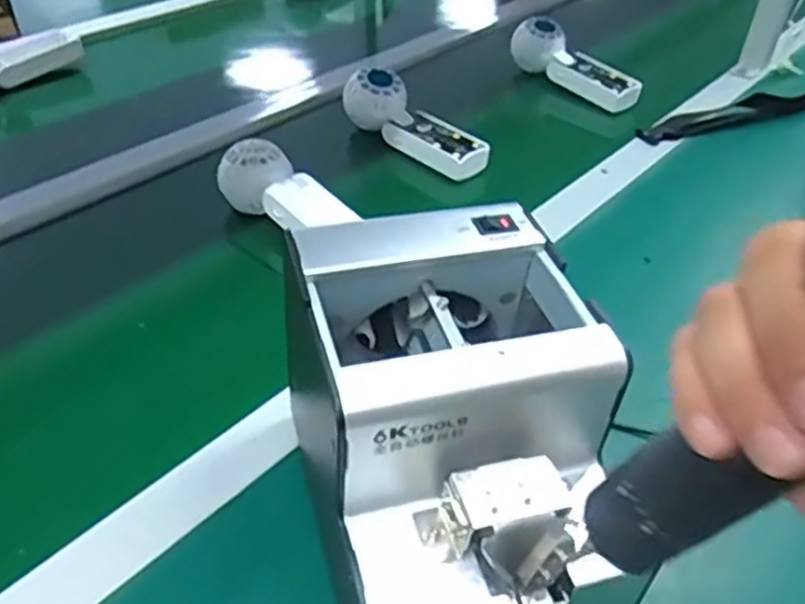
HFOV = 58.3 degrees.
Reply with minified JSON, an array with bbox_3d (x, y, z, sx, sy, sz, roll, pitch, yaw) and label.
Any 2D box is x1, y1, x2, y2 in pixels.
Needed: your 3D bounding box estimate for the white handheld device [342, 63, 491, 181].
[{"bbox_3d":[0.010,-0.174,0.716,0.163,0.050,0.048,39,50,20],"label":"white handheld device"}]

